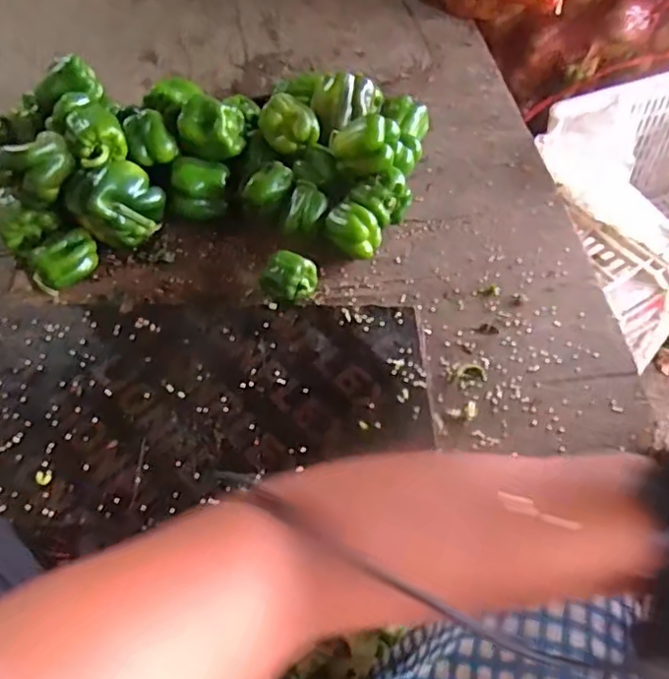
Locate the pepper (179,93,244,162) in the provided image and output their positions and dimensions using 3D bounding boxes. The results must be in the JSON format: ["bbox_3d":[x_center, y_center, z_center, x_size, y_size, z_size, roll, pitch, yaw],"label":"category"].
[{"bbox_3d":[-0.158,-0.270,0.788,0.084,0.060,0.064,-10,55,-4],"label":"pepper"}]

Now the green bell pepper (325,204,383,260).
[{"bbox_3d":[0.023,-0.132,0.761,0.067,0.057,0.049,31,62,22],"label":"green bell pepper"}]

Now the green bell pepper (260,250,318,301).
[{"bbox_3d":[-0.057,-0.072,0.716,0.067,0.050,0.051,24,59,19],"label":"green bell pepper"}]

